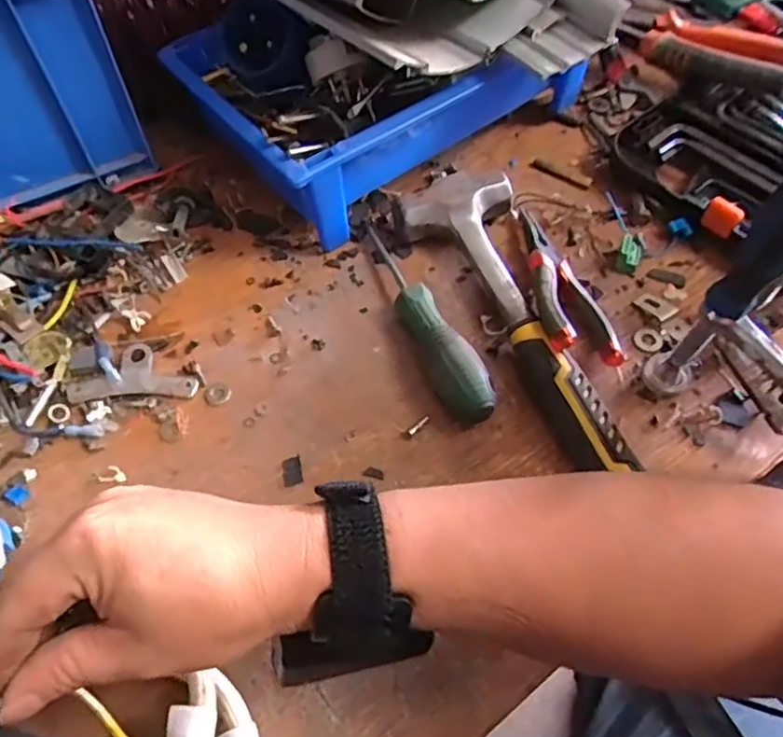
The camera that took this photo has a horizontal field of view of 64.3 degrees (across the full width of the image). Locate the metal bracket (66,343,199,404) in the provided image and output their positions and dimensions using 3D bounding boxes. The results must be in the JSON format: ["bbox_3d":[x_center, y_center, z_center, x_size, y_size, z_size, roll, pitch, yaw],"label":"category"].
[{"bbox_3d":[-0.178,0.002,0.435,0.084,0.007,0.042,-4,55,-1],"label":"metal bracket"}]

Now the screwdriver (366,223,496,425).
[{"bbox_3d":[0.021,-0.038,0.444,0.030,0.031,0.183,-19,57,-11],"label":"screwdriver"}]

